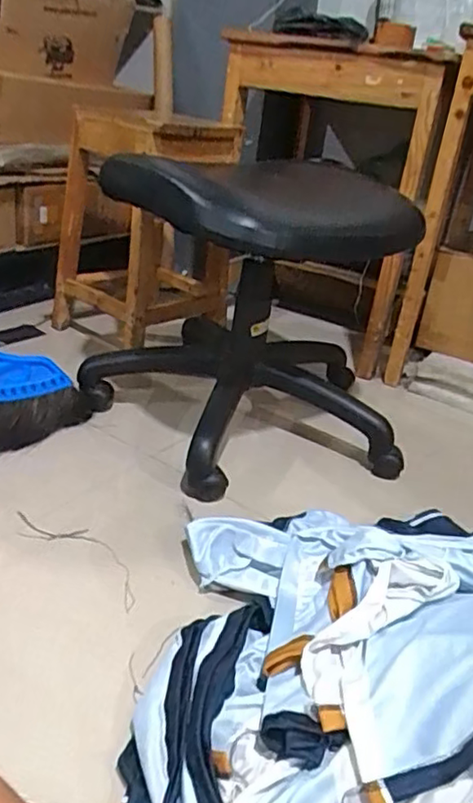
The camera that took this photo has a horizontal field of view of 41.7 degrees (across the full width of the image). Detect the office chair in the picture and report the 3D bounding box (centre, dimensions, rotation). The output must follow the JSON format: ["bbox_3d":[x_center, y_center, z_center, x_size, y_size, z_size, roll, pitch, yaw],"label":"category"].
[{"bbox_3d":[0.069,-0.172,1.123,0.524,0.463,0.510,-17,35,-40],"label":"office chair"}]

